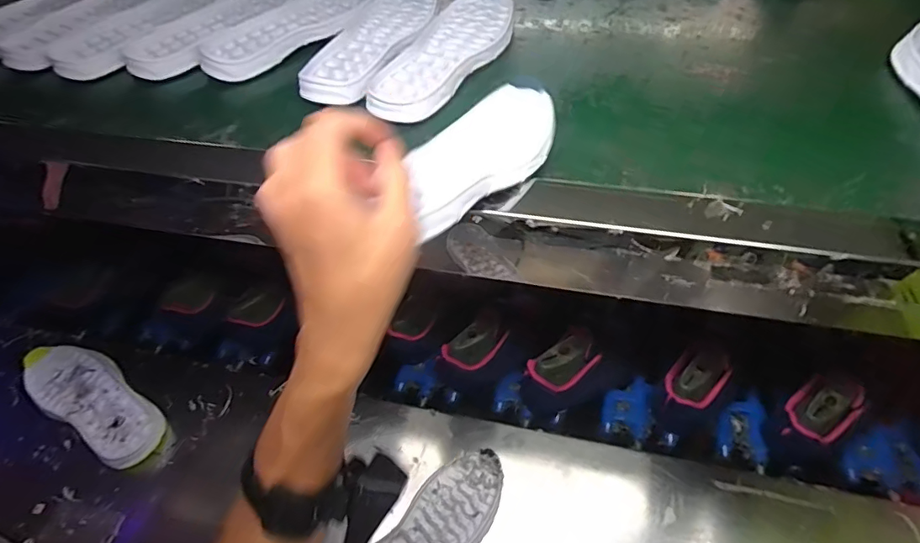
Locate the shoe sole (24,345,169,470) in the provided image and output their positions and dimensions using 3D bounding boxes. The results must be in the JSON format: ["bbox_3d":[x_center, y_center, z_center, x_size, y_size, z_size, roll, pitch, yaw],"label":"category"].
[{"bbox_3d":[-0.490,0.171,0.682,0.260,0.022,0.090,22,59,21],"label":"shoe sole"}]

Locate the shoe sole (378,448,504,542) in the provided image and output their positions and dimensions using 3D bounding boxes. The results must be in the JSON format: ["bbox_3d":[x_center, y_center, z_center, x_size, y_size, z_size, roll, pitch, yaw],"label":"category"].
[{"bbox_3d":[-0.036,0.282,0.540,0.081,0.024,0.217,34,64,28],"label":"shoe sole"}]

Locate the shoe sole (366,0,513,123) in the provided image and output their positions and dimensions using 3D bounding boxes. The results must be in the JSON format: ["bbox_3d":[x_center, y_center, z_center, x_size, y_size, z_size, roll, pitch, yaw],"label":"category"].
[{"bbox_3d":[-0.014,-0.223,0.509,0.086,0.024,0.235,20,57,18],"label":"shoe sole"}]

